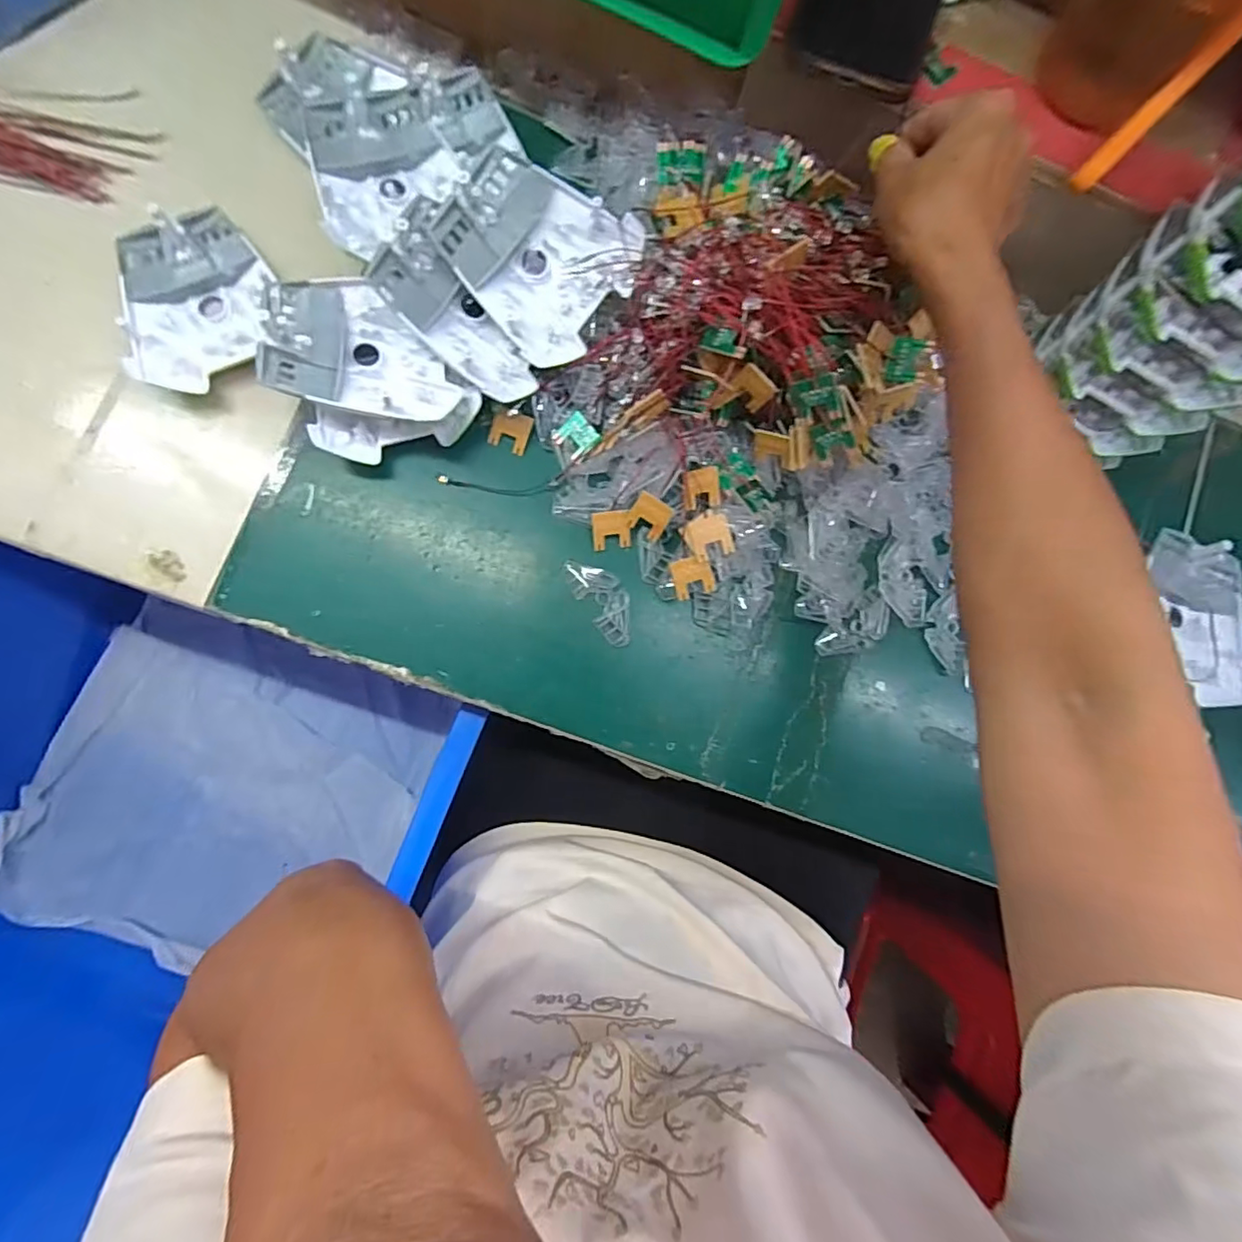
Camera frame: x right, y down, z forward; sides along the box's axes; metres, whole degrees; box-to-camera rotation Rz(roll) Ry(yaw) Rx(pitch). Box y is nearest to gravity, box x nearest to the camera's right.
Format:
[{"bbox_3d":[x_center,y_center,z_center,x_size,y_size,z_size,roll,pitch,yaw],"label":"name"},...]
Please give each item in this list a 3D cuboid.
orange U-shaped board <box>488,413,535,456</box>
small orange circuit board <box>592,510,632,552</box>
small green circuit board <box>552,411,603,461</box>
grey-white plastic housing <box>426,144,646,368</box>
[{"bbox_3d":[-0.074,-0.127,0.381,0.026,0.004,0.025,18,103,-6],"label":"orange U-shaped board"},{"bbox_3d":[-0.006,-0.060,0.382,0.025,0.004,0.025,-4,108,0],"label":"small orange circuit board"},{"bbox_3d":[-0.029,-0.122,0.379,0.024,0.004,0.026,43,81,-28],"label":"small green circuit board"},{"bbox_3d":[-0.053,-0.221,0.350,0.107,0.032,0.092,37,82,-3],"label":"grey-white plastic housing"}]

